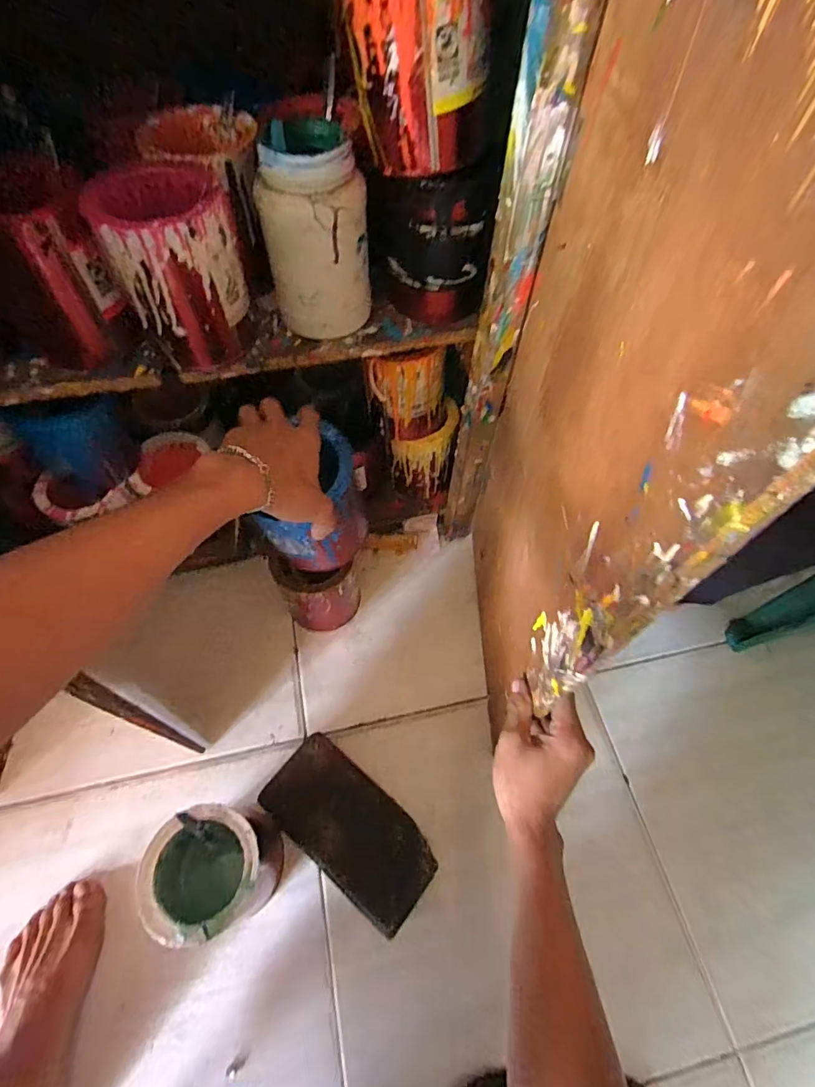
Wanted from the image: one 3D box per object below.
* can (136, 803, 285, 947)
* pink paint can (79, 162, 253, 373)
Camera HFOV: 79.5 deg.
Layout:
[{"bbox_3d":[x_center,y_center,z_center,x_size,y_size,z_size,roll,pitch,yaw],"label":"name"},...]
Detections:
[{"bbox_3d":[-0.204,0.346,0.518,0.124,0.142,0.105,-37,68,-18],"label":"can"},{"bbox_3d":[-0.210,-0.253,0.452,0.108,0.150,0.095,-22,64,-11],"label":"pink paint can"}]

